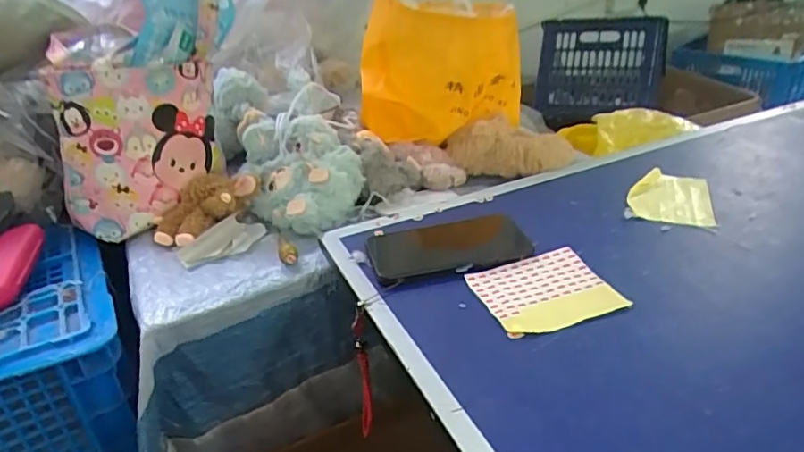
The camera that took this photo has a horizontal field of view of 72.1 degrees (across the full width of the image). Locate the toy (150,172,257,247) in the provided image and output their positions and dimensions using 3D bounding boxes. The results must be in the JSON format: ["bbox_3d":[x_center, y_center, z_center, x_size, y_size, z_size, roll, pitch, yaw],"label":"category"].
[{"bbox_3d":[-0.243,-0.023,0.682,0.078,0.053,0.121,20,37,34],"label":"toy"}]

